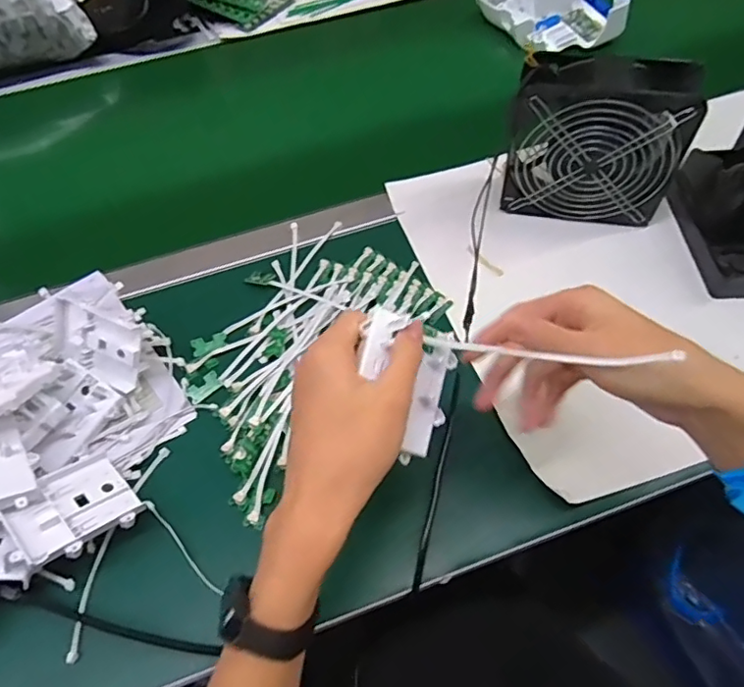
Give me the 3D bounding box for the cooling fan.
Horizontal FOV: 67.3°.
[{"bbox_3d":[0.210,-0.193,0.538,0.154,0.144,0.065,9,58,9],"label":"cooling fan"}]

